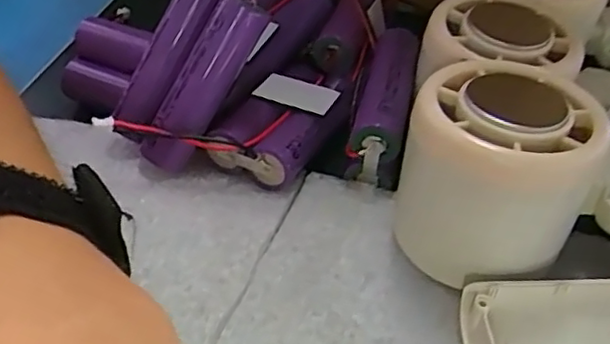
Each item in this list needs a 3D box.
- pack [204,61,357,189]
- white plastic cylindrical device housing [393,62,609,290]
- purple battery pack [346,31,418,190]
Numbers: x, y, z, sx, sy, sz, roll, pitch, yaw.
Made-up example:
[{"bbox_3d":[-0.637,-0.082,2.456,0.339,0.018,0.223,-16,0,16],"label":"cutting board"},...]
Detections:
[{"bbox_3d":[-0.007,-0.020,0.252,0.036,0.016,0.069,23,48,20],"label":"pack"},{"bbox_3d":[0.057,0.002,0.203,0.053,0.061,0.049,1,44,-1],"label":"white plastic cylindrical device housing"},{"bbox_3d":[0.031,-0.029,0.254,0.018,0.029,0.065,10,45,8],"label":"purple battery pack"}]

